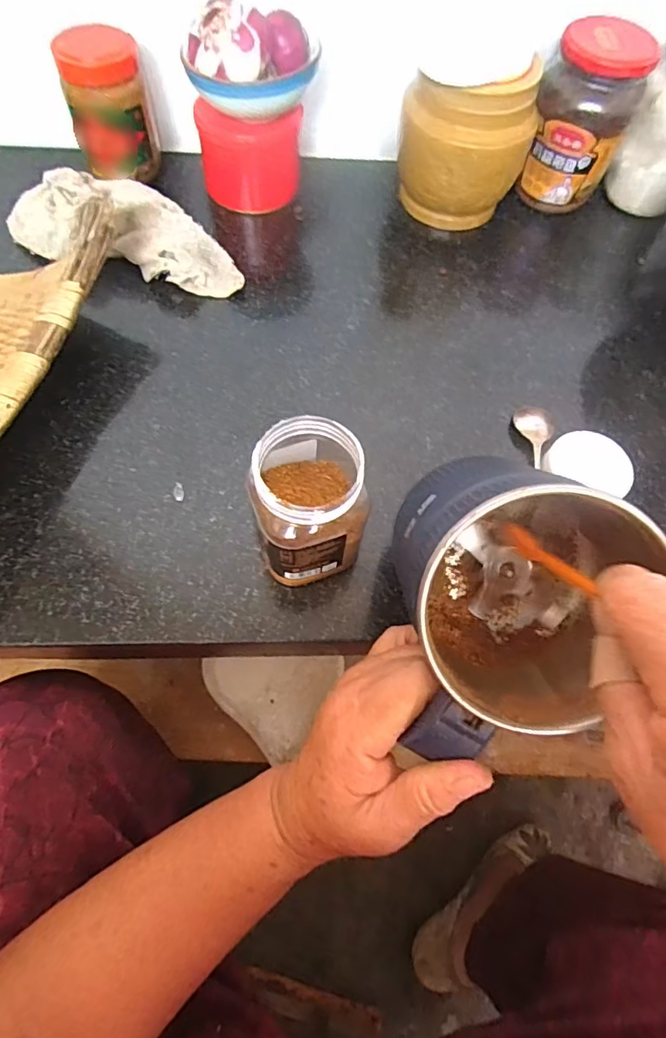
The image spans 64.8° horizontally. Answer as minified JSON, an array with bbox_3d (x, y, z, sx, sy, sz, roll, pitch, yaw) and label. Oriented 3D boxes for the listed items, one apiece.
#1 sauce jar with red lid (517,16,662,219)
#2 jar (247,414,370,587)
[{"bbox_3d":[0.234,-0.374,0.505,0.083,0.137,0.080,1,65,-2],"label":"sauce jar with red lid"},{"bbox_3d":[-0.016,-0.011,0.340,0.066,0.109,0.077,-14,67,-8],"label":"jar"}]

